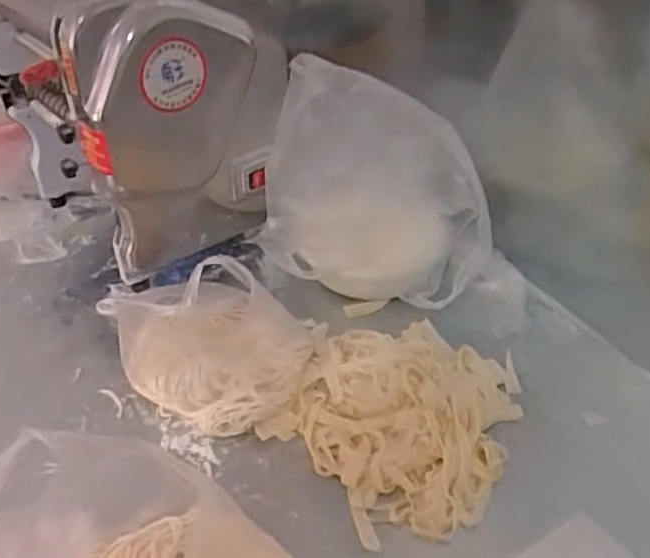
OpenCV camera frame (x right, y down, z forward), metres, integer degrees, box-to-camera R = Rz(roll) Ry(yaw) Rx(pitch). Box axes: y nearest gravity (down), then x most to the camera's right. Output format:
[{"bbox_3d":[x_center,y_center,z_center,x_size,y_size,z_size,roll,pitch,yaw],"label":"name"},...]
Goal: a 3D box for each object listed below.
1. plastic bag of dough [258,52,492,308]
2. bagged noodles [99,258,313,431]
[{"bbox_3d":[0.068,-0.107,0.878,0.276,0.255,0.120,14,13,-1],"label":"plastic bag of dough"},{"bbox_3d":[-0.119,0.060,0.742,0.203,0.154,0.147,-9,39,-9],"label":"bagged noodles"}]

